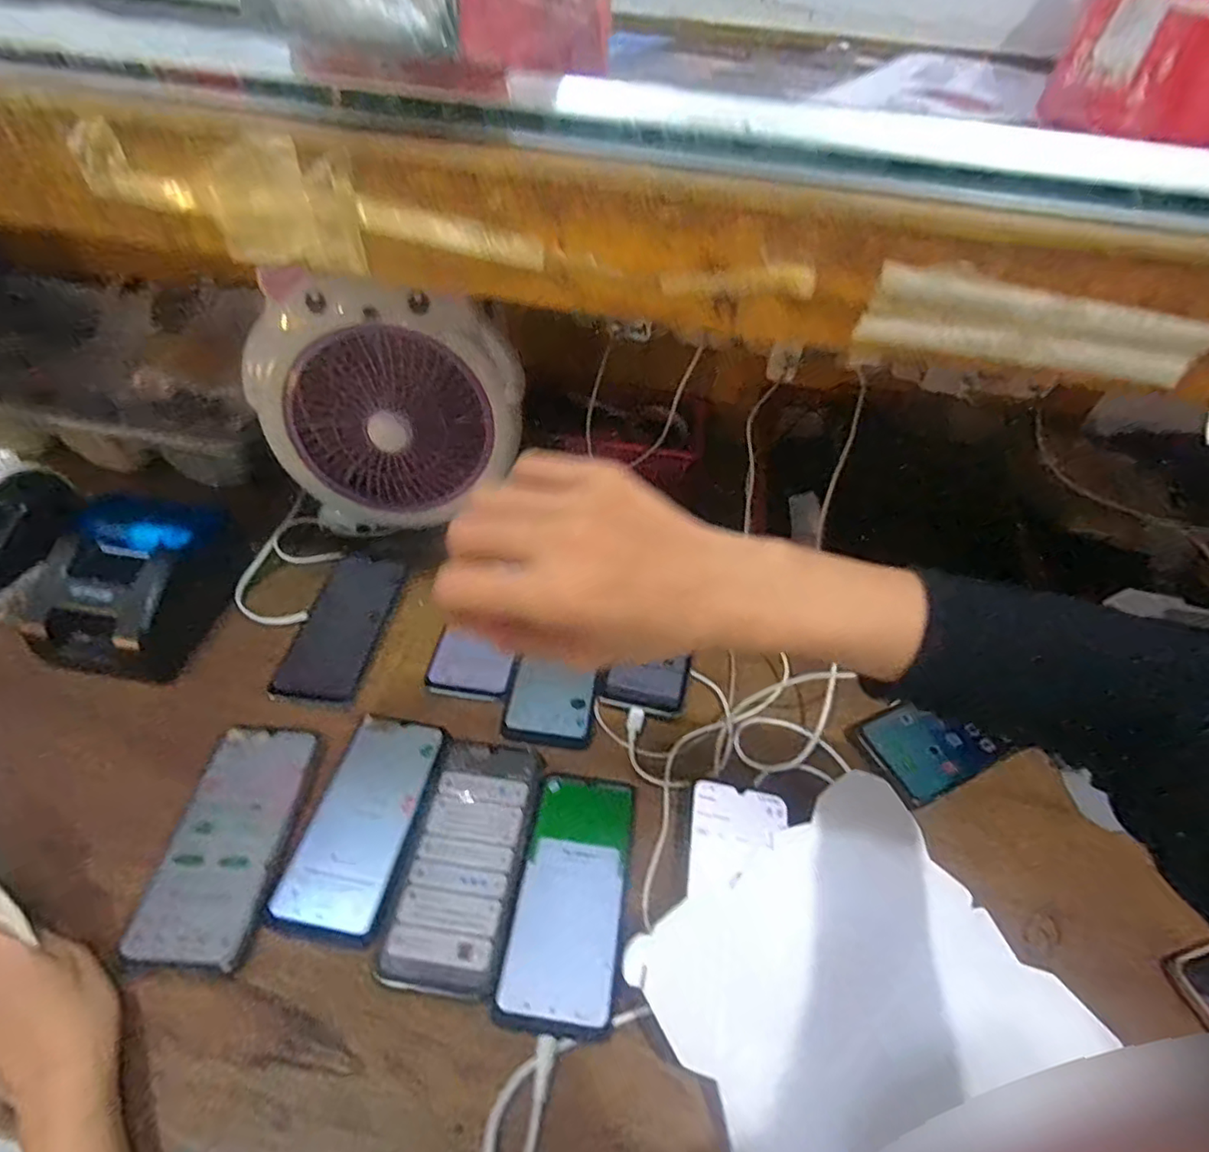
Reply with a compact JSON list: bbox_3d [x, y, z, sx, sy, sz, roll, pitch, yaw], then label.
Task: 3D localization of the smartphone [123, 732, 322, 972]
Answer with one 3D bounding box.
[{"bbox_3d":[-0.272,0.188,0.448,0.082,0.017,0.165,4,53,-1],"label":"smartphone"}]

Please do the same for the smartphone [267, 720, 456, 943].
[{"bbox_3d":[-0.179,0.181,0.465,0.080,0.015,0.162,10,53,3],"label":"smartphone"}]

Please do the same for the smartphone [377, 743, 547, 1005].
[{"bbox_3d":[-0.098,0.199,0.446,0.083,0.008,0.169,8,53,2],"label":"smartphone"}]

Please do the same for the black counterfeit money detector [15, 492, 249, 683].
[{"bbox_3d":[-0.417,0.000,0.557,0.130,0.069,0.167,5,47,0],"label":"black counterfeit money detector"}]

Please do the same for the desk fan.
[{"bbox_3d":[-0.205,-0.153,0.590,0.248,0.243,0.069,0,47,-4],"label":"desk fan"}]

